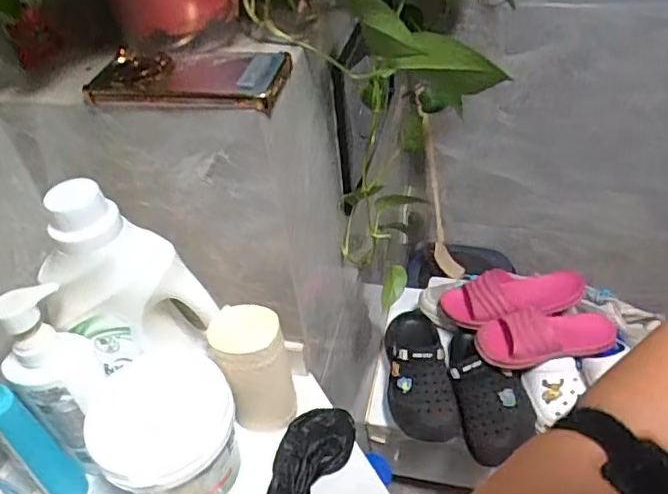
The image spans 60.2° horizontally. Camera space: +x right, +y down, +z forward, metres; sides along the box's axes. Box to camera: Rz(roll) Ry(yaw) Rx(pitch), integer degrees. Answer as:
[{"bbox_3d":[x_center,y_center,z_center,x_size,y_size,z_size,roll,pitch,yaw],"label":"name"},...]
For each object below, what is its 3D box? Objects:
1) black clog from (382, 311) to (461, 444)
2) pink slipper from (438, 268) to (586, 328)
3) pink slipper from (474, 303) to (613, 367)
[{"bbox_3d":[0.151,0.213,1.055,0.116,0.088,0.274,-6,41,1],"label":"black clog"},{"bbox_3d":[0.331,0.095,1.079,0.255,0.075,0.097,-2,42,6],"label":"pink slipper"},{"bbox_3d":[0.375,0.152,1.016,0.264,0.089,0.103,-14,42,-8],"label":"pink slipper"}]

